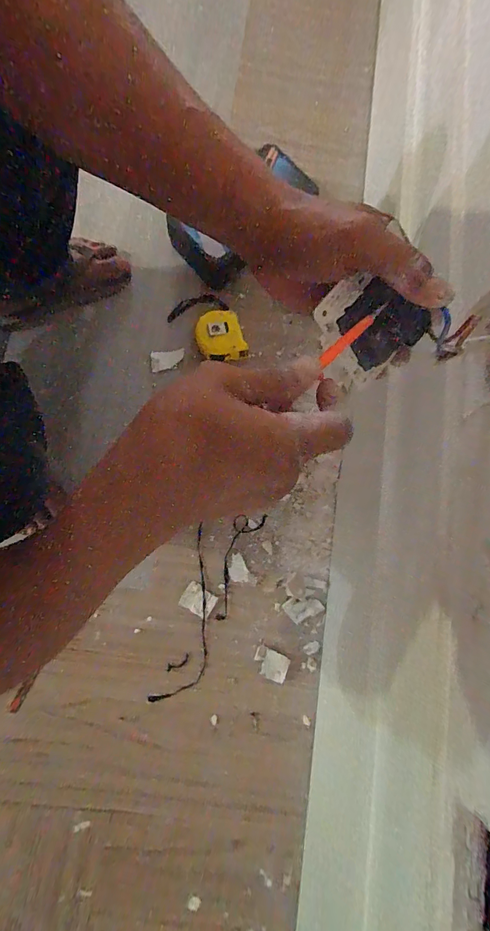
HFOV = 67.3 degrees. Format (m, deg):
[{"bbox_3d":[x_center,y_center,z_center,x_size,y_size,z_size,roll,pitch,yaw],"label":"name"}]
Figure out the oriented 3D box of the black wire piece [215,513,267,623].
[{"bbox_3d":[-0.018,0.148,0.564,0.044,0.005,0.170,23,80,3],"label":"black wire piece"}]

